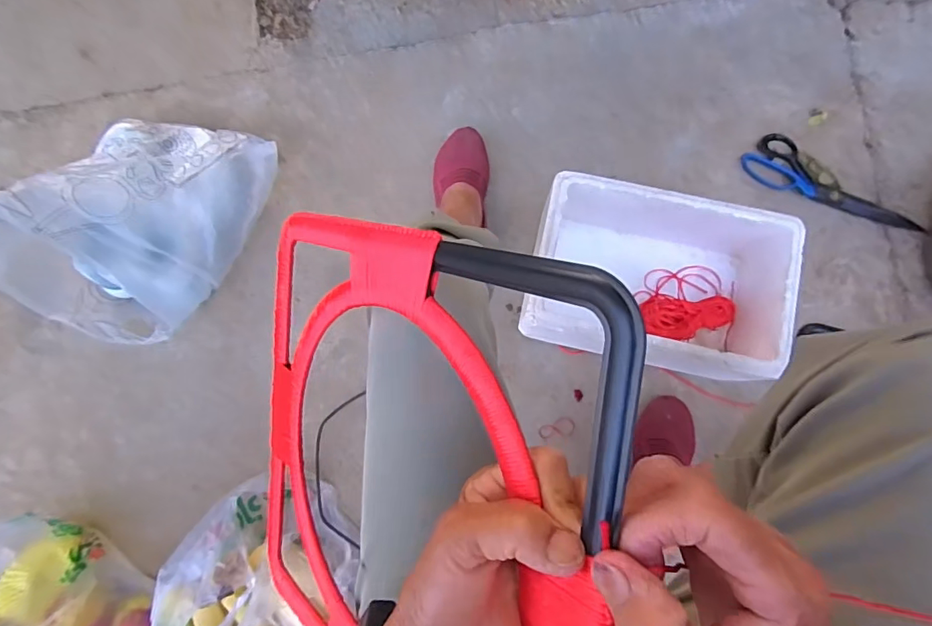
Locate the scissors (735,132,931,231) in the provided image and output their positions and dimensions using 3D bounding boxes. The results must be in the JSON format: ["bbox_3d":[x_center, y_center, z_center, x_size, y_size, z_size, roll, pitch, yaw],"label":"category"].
[{"bbox_3d":[0.594,-0.198,0.810,0.284,0.014,0.081,32,84,6],"label":"scissors"}]

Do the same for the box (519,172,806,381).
[{"bbox_3d":[0.267,-0.049,0.723,0.331,0.161,0.247,11,82,4],"label":"box"}]

